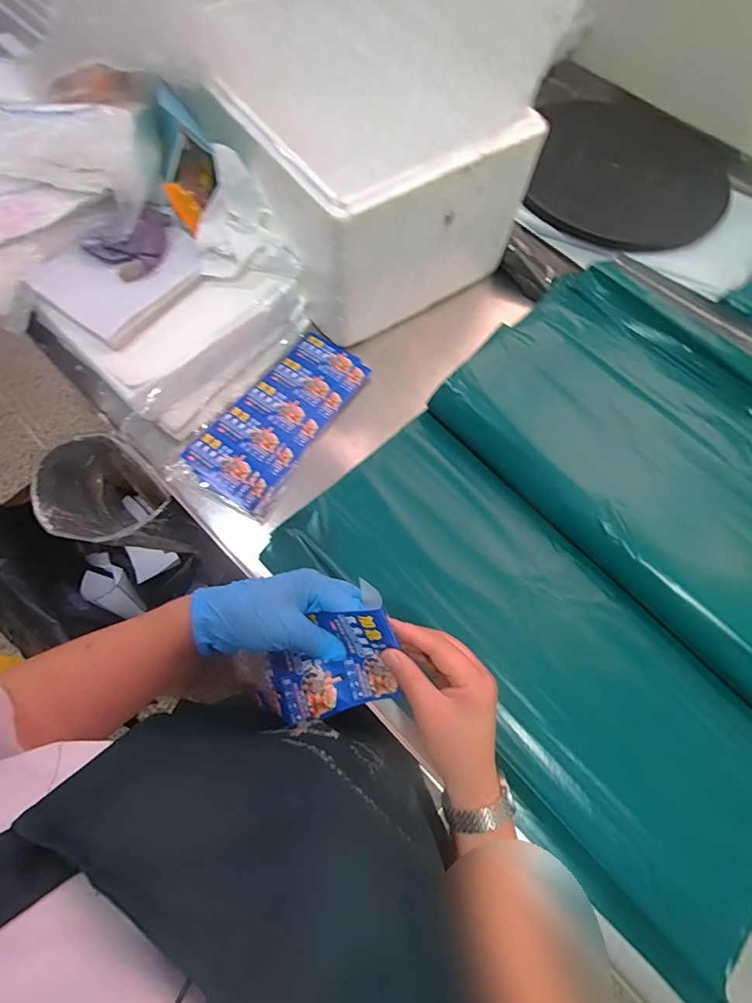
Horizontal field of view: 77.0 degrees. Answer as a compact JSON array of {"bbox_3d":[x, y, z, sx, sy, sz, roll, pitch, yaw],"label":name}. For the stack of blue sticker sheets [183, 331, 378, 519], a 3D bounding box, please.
[{"bbox_3d":[-0.124,-0.118,0.628,0.120,0.012,0.265,32,69,10],"label":"stack of blue sticker sheets"}]

